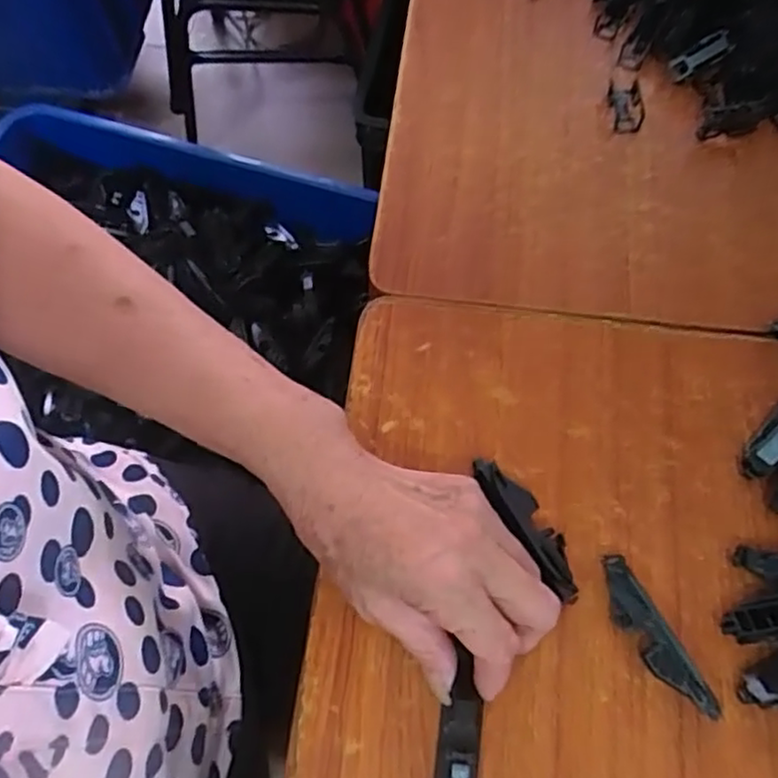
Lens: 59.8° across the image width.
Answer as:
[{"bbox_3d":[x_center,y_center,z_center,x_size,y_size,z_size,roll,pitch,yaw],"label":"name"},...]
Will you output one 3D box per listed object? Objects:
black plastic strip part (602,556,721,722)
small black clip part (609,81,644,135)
[{"bbox_3d":[0.127,0.120,0.327,0.017,0.017,0.080,-27,69,-11],"label":"black plastic strip part"},{"bbox_3d":[0.168,-0.200,0.478,0.022,0.007,0.044,-2,67,0],"label":"small black clip part"}]

